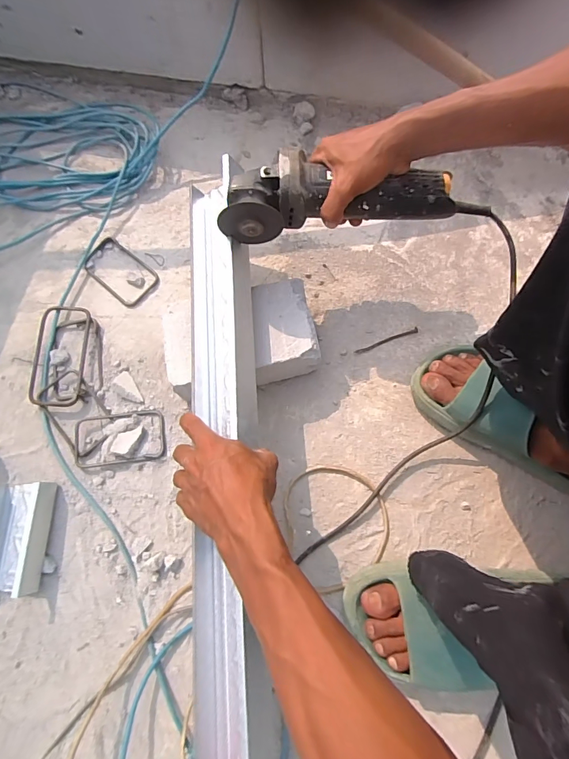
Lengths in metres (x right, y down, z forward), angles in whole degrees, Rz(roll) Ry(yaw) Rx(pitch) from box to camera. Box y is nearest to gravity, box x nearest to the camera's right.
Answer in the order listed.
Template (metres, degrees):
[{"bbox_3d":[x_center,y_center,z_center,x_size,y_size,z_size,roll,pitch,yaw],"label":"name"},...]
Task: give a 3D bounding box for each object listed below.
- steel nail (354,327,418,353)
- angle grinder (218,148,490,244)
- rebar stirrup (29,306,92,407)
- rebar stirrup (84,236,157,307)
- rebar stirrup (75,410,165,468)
[{"bbox_3d":[0.151,-0.057,0.570,0.101,0.004,0.008,-22,75,-5],"label":"steel nail"},{"bbox_3d":[0.081,-0.215,0.460,0.306,0.070,0.068,-4,74,-5],"label":"angle grinder"},{"bbox_3d":[-0.332,-0.039,0.566,0.080,0.017,0.160,-3,74,0],"label":"rebar stirrup"},{"bbox_3d":[-0.262,-0.172,0.617,0.120,0.009,0.072,40,79,11],"label":"rebar stirrup"},{"bbox_3d":[-0.230,0.081,0.535,0.125,0.006,0.070,-6,74,-1],"label":"rebar stirrup"}]

